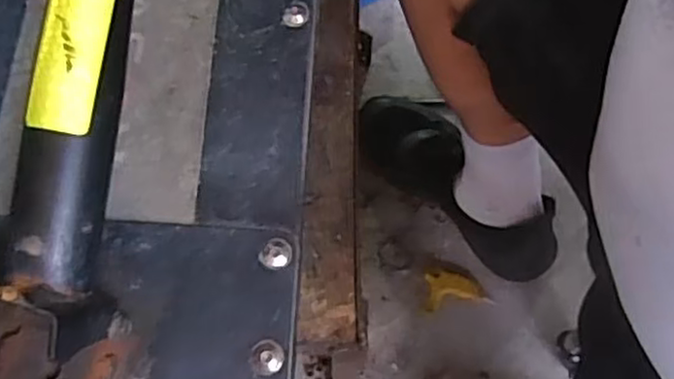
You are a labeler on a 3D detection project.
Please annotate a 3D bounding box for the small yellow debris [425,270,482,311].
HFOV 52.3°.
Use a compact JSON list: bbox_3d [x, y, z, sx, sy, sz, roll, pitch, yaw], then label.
[{"bbox_3d":[0.135,0.121,0.806,0.062,0.020,0.046,2,67,1],"label":"small yellow debris"}]

